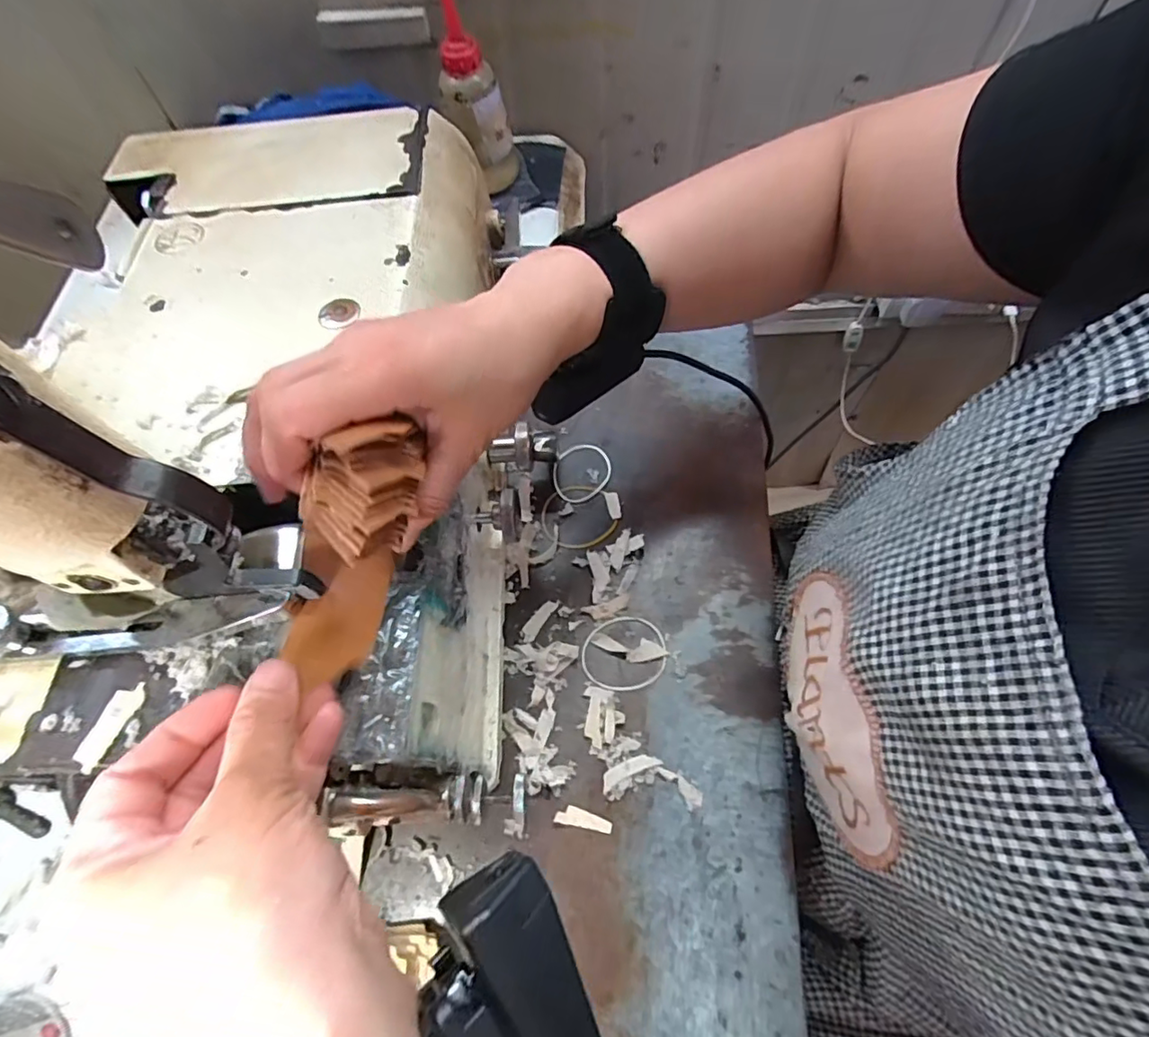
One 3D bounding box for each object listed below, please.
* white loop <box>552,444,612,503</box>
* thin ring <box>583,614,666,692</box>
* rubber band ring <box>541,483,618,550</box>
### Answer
[{"bbox_3d":[0.005,-0.037,0.438,0.048,0.004,0.047,-1,63,2],"label":"white loop"},{"bbox_3d":[0.033,0.087,0.369,0.057,0.004,0.047,-11,63,-3],"label":"thin ring"},{"bbox_3d":[0.002,-0.001,0.418,0.053,0.005,0.052,-1,63,2],"label":"rubber band ring"}]

